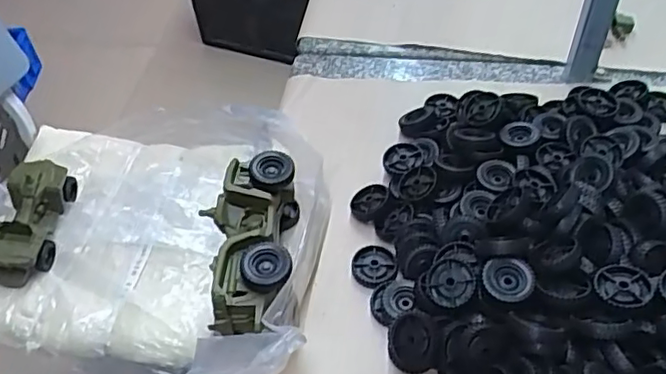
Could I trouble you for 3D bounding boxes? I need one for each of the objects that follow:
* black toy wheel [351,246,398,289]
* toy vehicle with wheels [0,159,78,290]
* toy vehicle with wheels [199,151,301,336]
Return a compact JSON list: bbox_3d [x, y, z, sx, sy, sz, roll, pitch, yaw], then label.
[{"bbox_3d":[0.042,0.078,0.604,0.045,0.008,0.044,-2,49,2],"label":"black toy wheel"},{"bbox_3d":[-0.448,0.046,0.895,0.082,0.068,0.184,0,50,5],"label":"toy vehicle with wheels"},{"bbox_3d":[-0.080,0.060,0.584,0.088,0.081,0.179,-2,49,1],"label":"toy vehicle with wheels"}]

